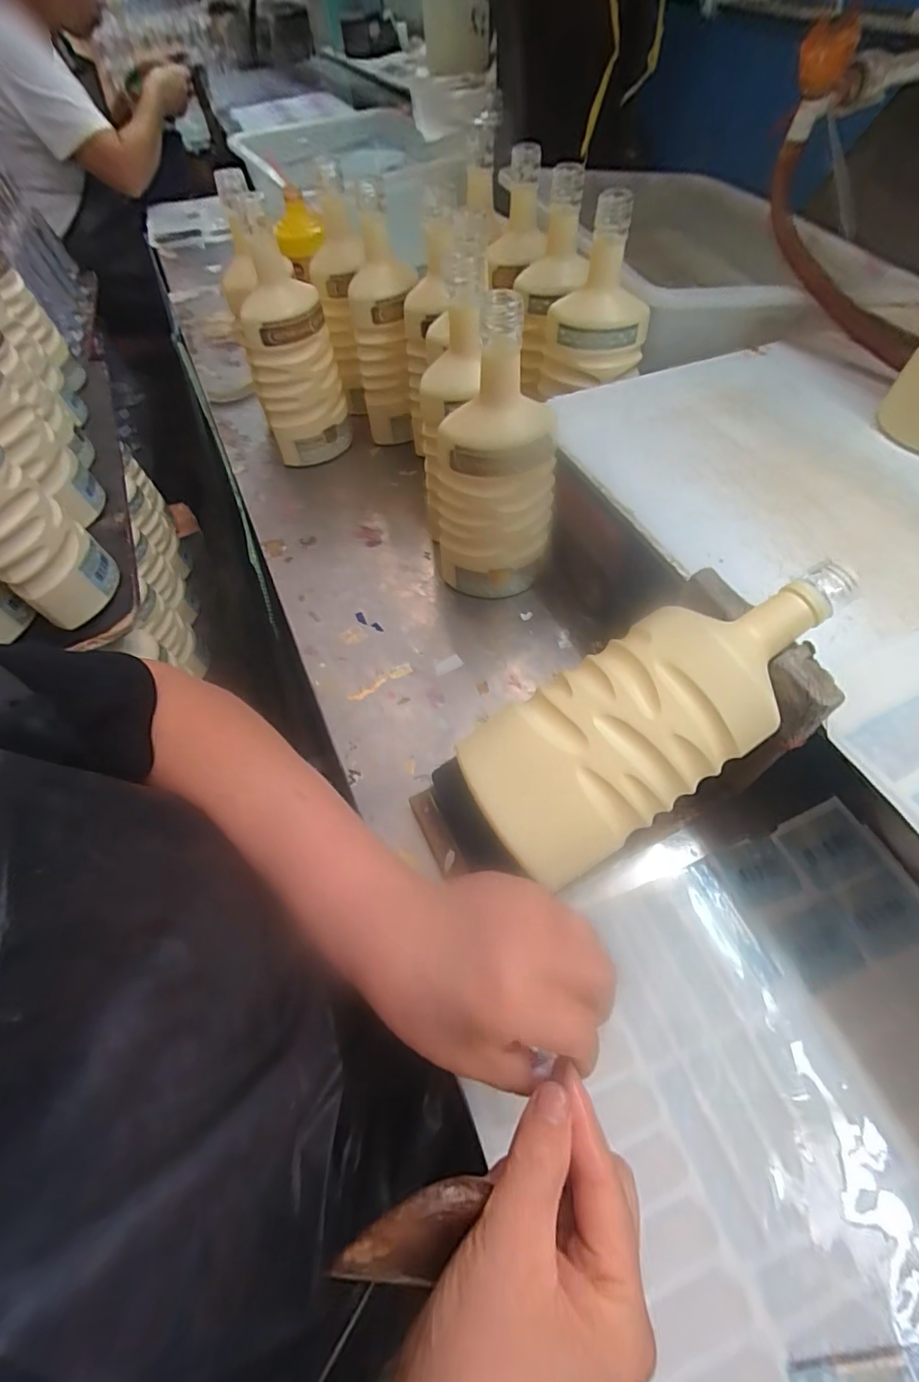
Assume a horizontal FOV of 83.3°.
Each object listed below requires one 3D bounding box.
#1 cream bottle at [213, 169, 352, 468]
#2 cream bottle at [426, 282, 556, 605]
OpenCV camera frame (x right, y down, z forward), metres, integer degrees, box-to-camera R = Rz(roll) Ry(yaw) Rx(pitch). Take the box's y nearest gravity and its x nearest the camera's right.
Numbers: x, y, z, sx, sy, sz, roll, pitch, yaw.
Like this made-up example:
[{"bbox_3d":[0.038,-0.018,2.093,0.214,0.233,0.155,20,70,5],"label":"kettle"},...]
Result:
[{"bbox_3d":[-0.198,-0.395,0.595,0.097,0.269,0.093,-15,58,-5],"label":"cream bottle"},{"bbox_3d":[0.026,-0.202,0.454,0.112,0.248,0.088,-6,58,0],"label":"cream bottle"}]

